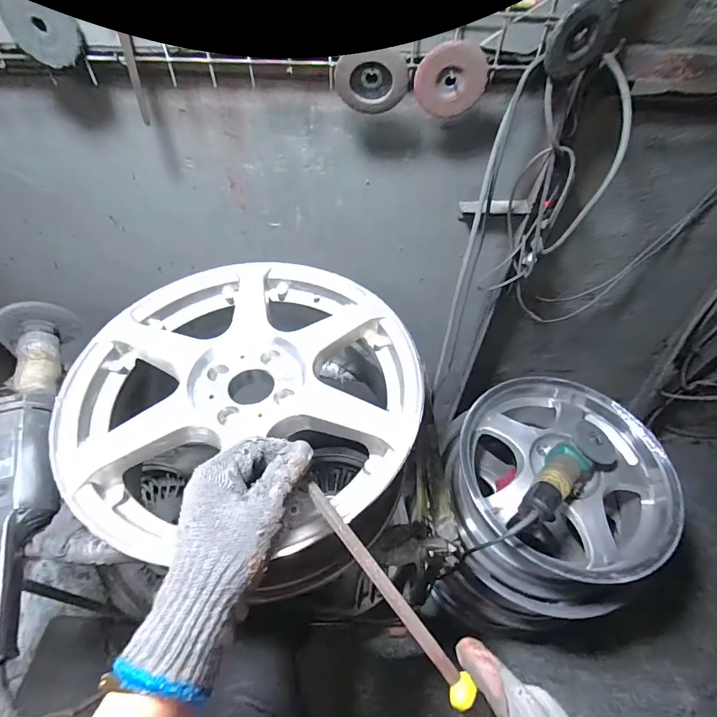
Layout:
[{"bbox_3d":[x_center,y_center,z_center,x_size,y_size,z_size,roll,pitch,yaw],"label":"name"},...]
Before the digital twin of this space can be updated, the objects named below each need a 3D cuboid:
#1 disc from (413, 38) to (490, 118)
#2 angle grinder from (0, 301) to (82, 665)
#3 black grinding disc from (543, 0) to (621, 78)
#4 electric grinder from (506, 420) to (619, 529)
[{"bbox_3d":[0.125,-0.380,0.551,0.094,0.088,0.017,7,52,2],"label":"disc"},{"bbox_3d":[-0.525,0.130,0.620,0.089,0.092,0.563,-14,54,-13],"label":"angle grinder"},{"bbox_3d":[0.282,-0.404,0.506,0.094,0.080,0.018,-18,55,-17],"label":"black grinding disc"},{"bbox_3d":[0.392,0.231,0.785,0.275,0.104,0.091,-27,58,-22],"label":"electric grinder"}]

